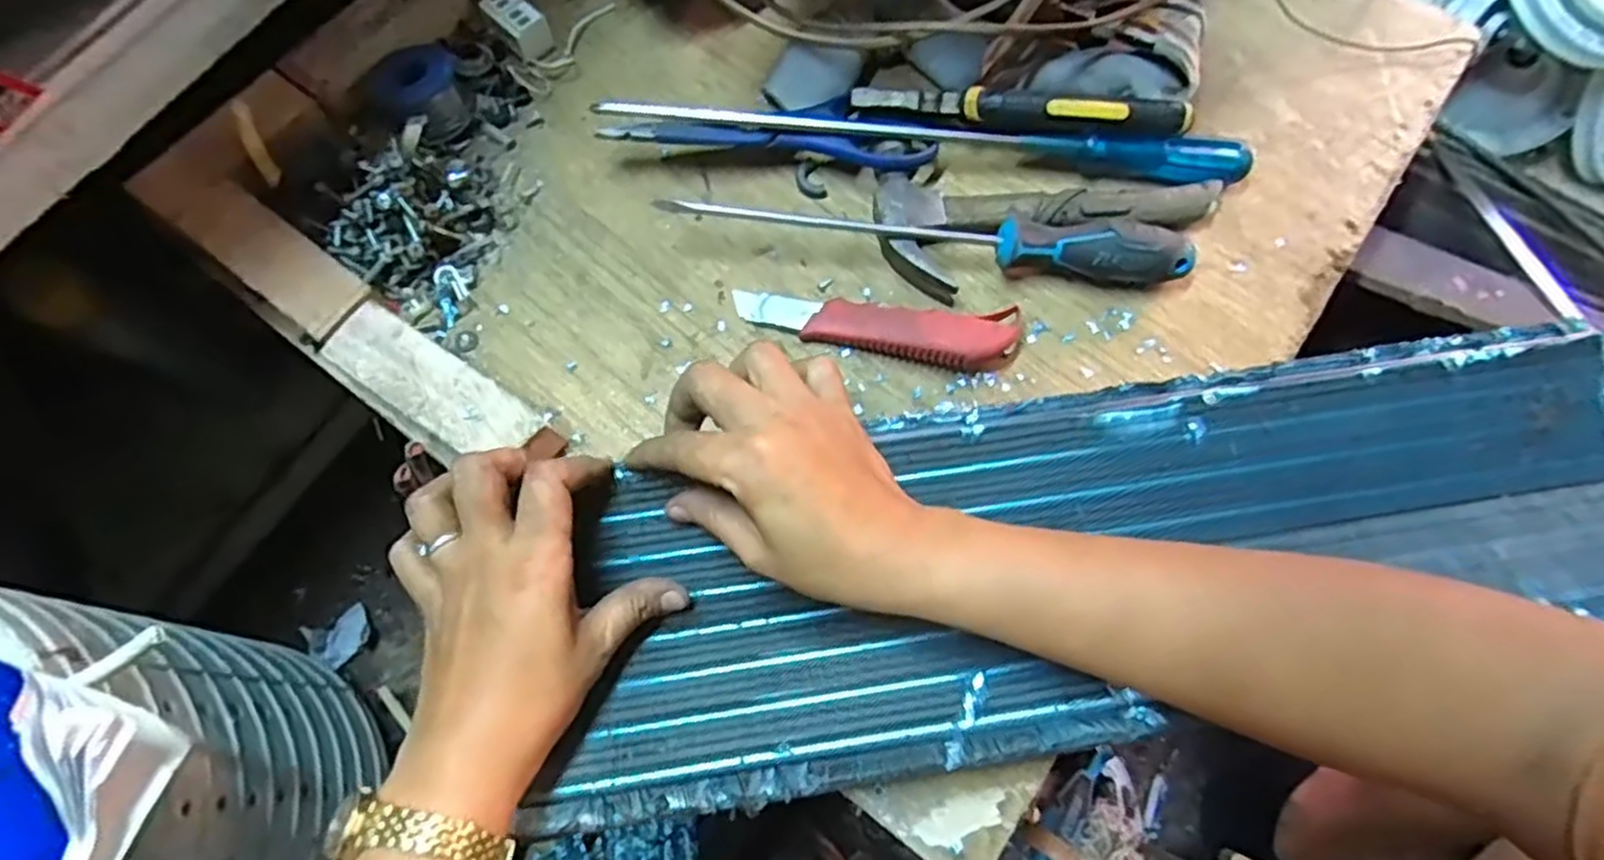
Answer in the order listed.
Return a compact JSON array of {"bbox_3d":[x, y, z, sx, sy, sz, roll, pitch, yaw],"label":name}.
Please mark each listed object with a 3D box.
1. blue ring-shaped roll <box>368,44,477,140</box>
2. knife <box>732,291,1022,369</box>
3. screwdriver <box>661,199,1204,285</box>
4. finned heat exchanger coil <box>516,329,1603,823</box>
[{"bbox_3d":[-0.232,-0.210,0.480,0.050,0.033,0.048,0,70,0],"label":"blue ring-shaped roll"},{"bbox_3d":[0.042,-0.063,0.435,0.160,0.030,0.040,10,71,4],"label":"knife"},{"bbox_3d":[0.071,-0.114,0.453,0.302,0.033,0.028,8,70,3],"label":"screwdriver"},{"bbox_3d":[0.154,0.056,0.372,0.540,0.026,0.169,-14,71,-6],"label":"finned heat exchanger coil"}]

